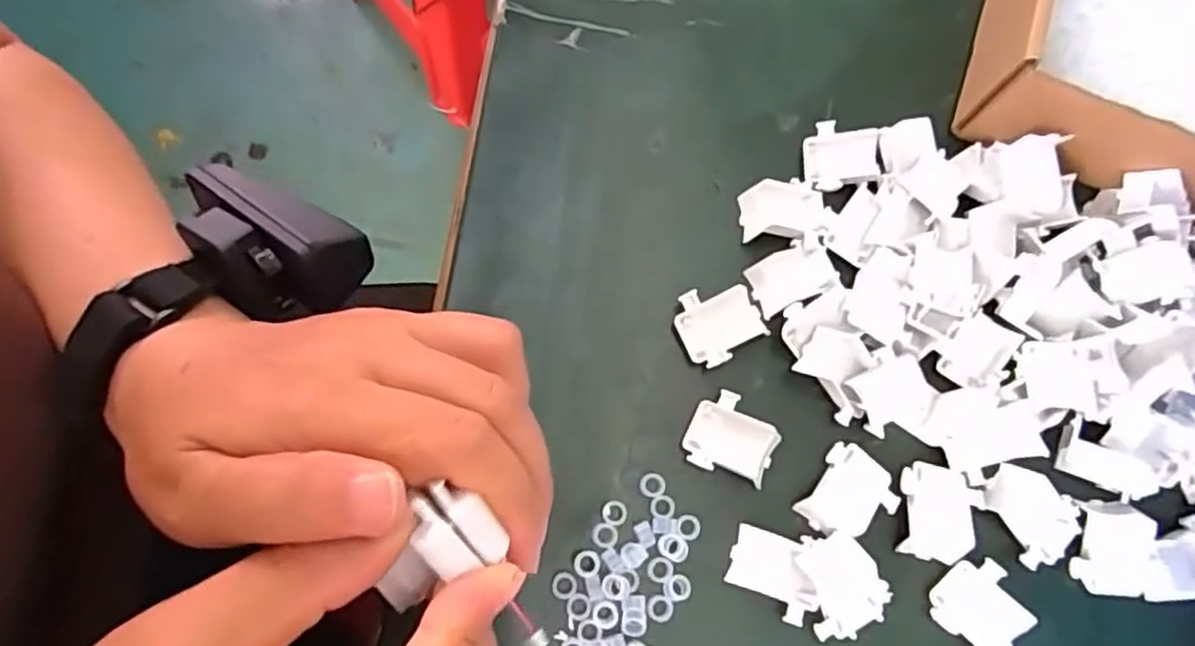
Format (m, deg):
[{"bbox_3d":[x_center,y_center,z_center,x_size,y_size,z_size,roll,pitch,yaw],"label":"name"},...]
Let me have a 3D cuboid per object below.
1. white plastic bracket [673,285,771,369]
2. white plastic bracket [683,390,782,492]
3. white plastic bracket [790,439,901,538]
[{"bbox_3d":[0.046,0.000,0.278,0.031,0.010,0.028,-23,77,-8],"label":"white plastic bracket"},{"bbox_3d":[0.050,0.042,0.269,0.032,0.006,0.029,22,75,3],"label":"white plastic bracket"},{"bbox_3d":[0.093,0.064,0.267,0.030,0.005,0.033,31,76,6],"label":"white plastic bracket"}]

